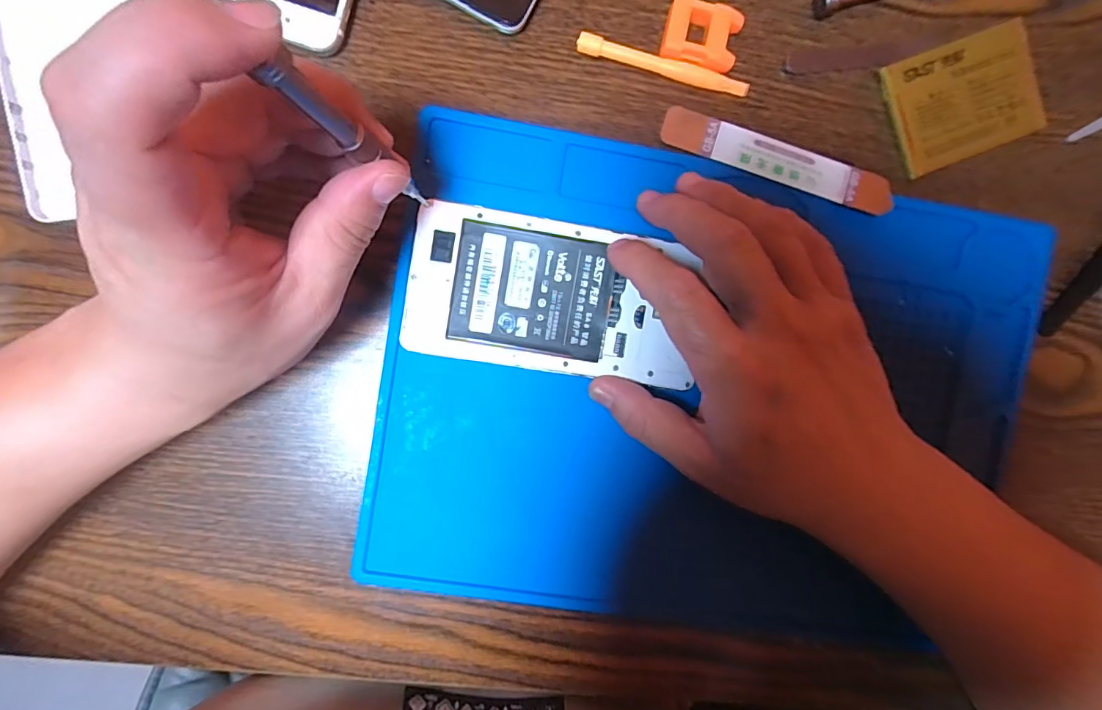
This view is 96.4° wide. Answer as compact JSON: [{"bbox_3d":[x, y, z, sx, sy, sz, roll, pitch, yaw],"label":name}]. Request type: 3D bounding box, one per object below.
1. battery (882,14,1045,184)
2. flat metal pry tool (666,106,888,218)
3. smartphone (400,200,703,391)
[{"bbox_3d":[0.204,-0.126,0.242,0.074,0.006,0.055,-21,95,-2],"label":"battery"},{"bbox_3d":[0.111,-0.094,0.239,0.116,0.004,0.019,17,84,-2],"label":"flat metal pry tool"},{"bbox_3d":[0.000,-0.028,0.231,0.130,0.006,0.068,8,93,-4],"label":"smartphone"}]

